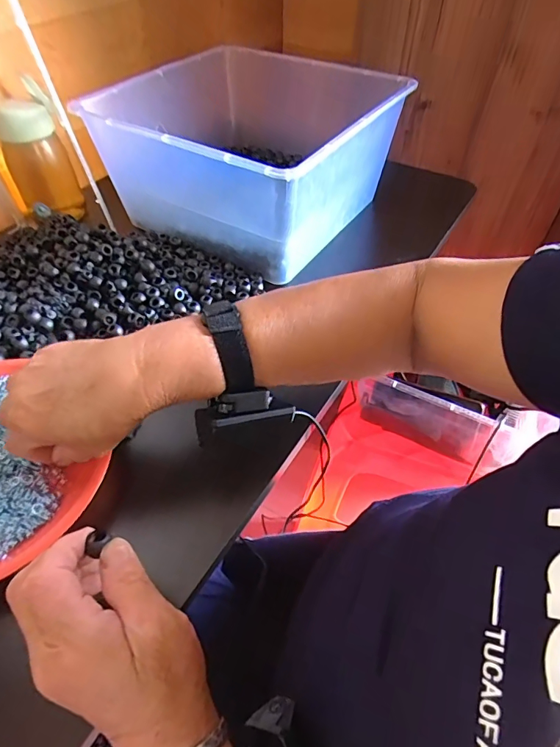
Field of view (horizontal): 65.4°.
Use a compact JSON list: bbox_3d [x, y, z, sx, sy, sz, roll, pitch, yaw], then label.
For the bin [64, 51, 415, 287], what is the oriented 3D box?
[{"bbox_3d":[-0.021,-0.294,0.565,0.290,0.138,0.341,27,54,21],"label":"bin"}]

